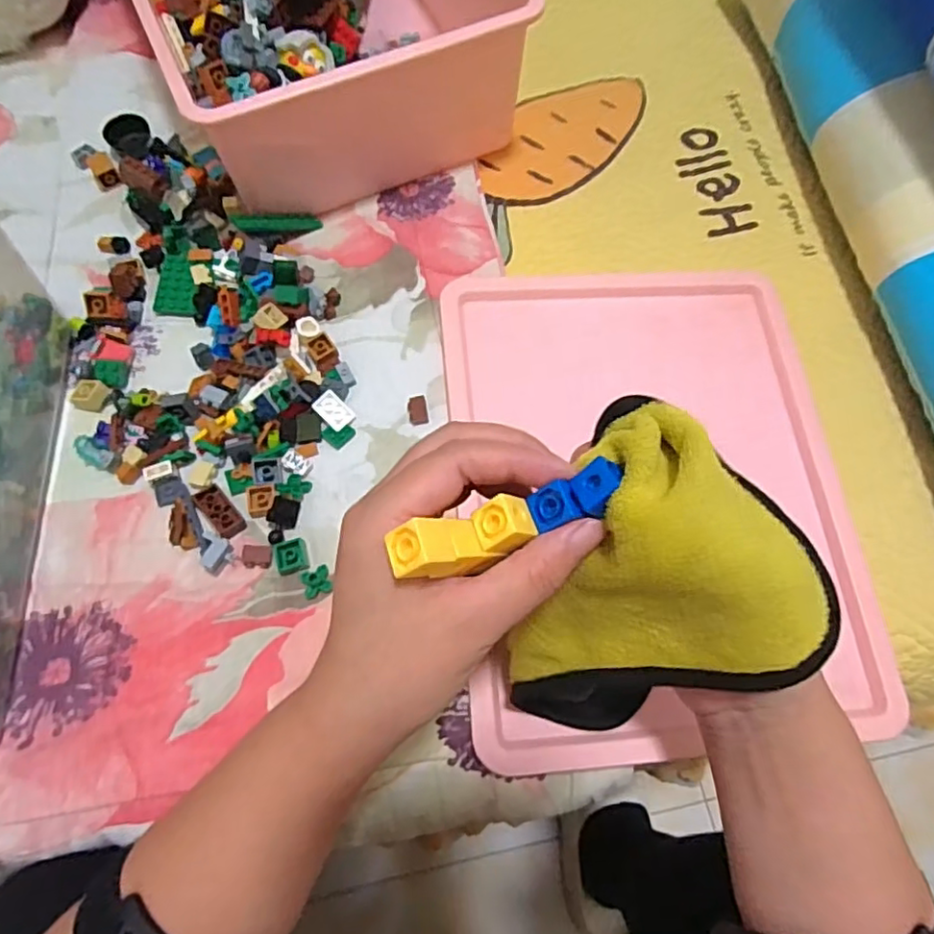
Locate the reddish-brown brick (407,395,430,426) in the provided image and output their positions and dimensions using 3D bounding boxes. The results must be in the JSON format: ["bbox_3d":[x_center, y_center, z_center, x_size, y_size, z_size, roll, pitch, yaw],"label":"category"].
[{"bbox_3d":[-0.031,-0.036,0.396,0.013,0.004,0.019,-11,70,-8],"label":"reddish-brown brick"}]

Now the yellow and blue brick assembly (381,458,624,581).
[{"bbox_3d":[0.015,0.019,0.219,0.084,0.024,0.019,-19,70,-16],"label":"yellow and blue brick assembly"}]

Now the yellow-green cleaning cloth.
[{"bbox_3d":[0.083,0.051,0.256,0.097,0.115,0.115,18,69,5],"label":"yellow-green cleaning cloth"}]

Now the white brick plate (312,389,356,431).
[{"bbox_3d":[-0.084,-0.036,0.393,0.025,0.007,0.018,41,72,11],"label":"white brick plate"}]

